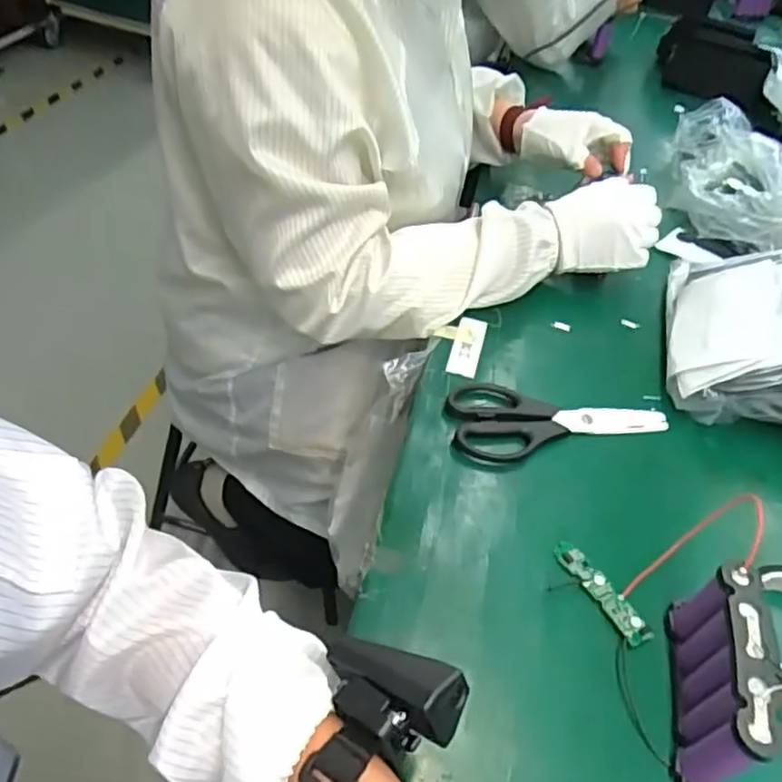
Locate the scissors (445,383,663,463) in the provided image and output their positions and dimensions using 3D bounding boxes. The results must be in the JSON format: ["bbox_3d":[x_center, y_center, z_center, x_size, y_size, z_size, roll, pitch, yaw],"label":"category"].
[{"bbox_3d":[0.143,0.030,0.545,0.189,0.009,0.078,6,45,-5],"label":"scissors"}]

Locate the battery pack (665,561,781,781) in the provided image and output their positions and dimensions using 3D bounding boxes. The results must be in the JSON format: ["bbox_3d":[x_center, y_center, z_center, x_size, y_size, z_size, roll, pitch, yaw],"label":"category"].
[{"bbox_3d":[0.190,0.166,0.377,0.028,0.077,0.111,15,45,4],"label":"battery pack"}]

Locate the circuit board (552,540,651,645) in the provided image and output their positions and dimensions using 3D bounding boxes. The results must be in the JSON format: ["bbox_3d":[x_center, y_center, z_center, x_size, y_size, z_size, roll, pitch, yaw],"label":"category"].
[{"bbox_3d":[0.143,0.136,0.446,0.019,0.004,0.081,-19,52,-26],"label":"circuit board"}]

